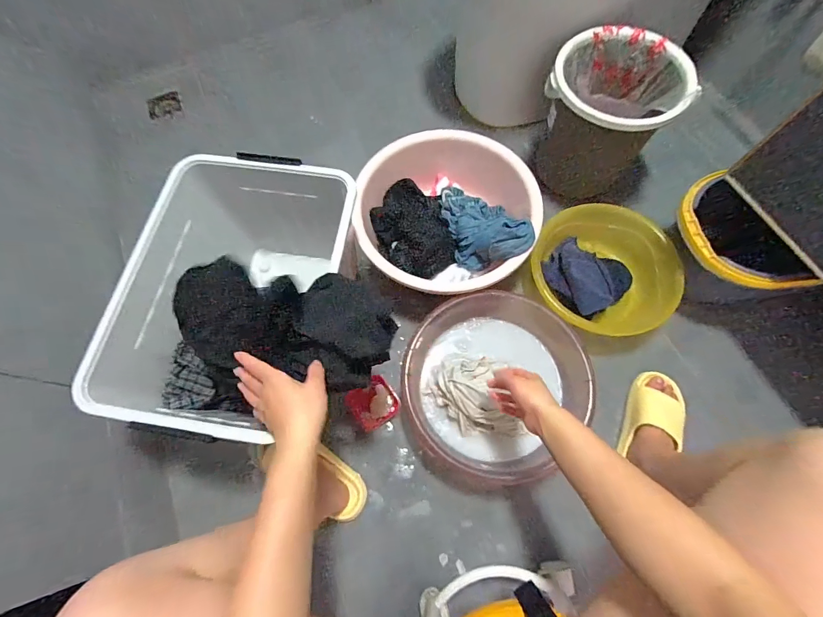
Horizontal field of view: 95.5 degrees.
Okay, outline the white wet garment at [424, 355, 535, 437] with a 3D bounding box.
[{"bbox_3d":[0.125,0.159,0.710,0.170,0.064,0.152,-3,70,1],"label":"white wet garment"}]

